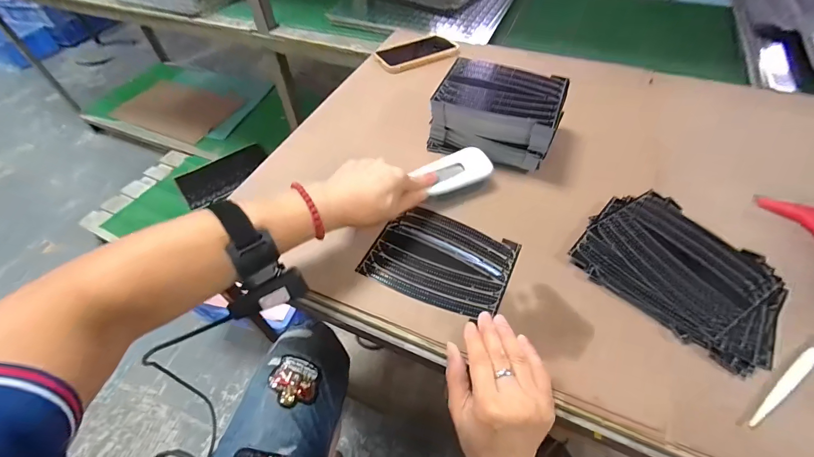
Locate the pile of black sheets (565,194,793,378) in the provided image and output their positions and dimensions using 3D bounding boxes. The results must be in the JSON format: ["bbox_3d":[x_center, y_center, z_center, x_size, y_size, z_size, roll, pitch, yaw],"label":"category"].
[{"bbox_3d":[0.307,0.039,0.382,0.164,0.019,0.191,-38,60,-25],"label":"pile of black sheets"}]

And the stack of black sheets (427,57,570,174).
[{"bbox_3d":[0.123,-0.159,0.486,0.167,0.094,0.116,15,54,14],"label":"stack of black sheets"}]

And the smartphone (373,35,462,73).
[{"bbox_3d":[0.016,-0.348,0.672,0.157,0.011,0.078,-24,61,-14],"label":"smartphone"}]

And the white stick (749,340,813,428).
[{"bbox_3d":[0.354,0.135,0.313,0.145,0.009,0.011,-26,55,-17],"label":"white stick"}]

